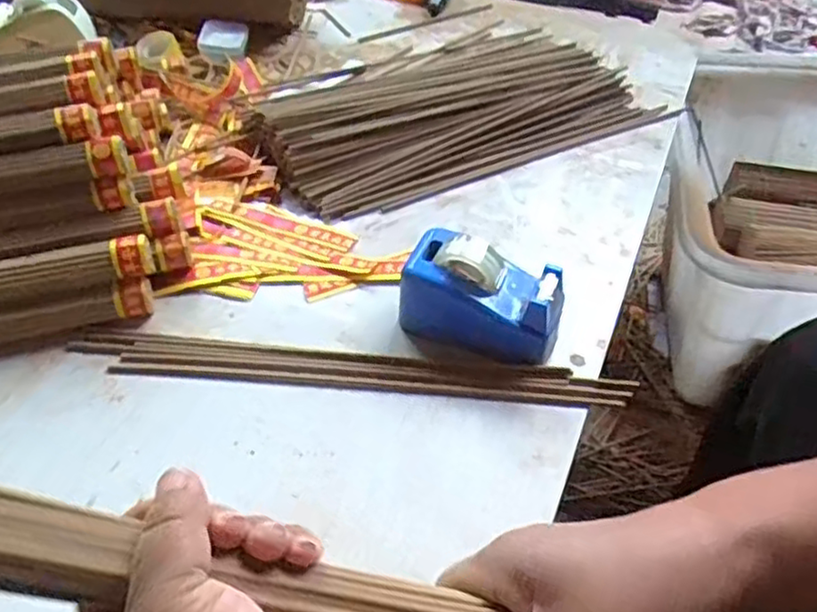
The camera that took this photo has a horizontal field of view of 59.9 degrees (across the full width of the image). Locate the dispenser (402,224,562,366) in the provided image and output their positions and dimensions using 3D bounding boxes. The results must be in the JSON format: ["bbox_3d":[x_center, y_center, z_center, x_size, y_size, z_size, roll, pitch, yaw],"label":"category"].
[{"bbox_3d":[0.048,-0.006,0.451,0.102,0.058,0.056,21,50,18],"label":"dispenser"}]

